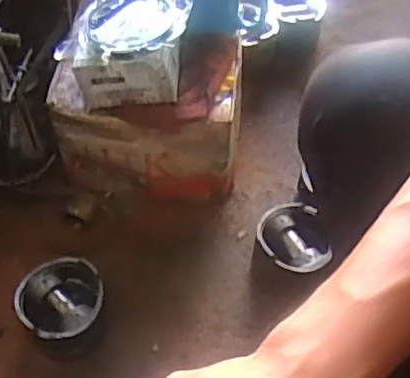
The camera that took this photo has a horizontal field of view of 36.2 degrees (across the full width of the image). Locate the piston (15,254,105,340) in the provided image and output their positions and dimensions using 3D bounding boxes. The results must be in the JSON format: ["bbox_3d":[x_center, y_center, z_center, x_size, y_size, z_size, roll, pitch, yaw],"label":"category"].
[{"bbox_3d":[-0.161,0.136,0.719,0.091,0.081,0.094,1,55,-2],"label":"piston"}]

